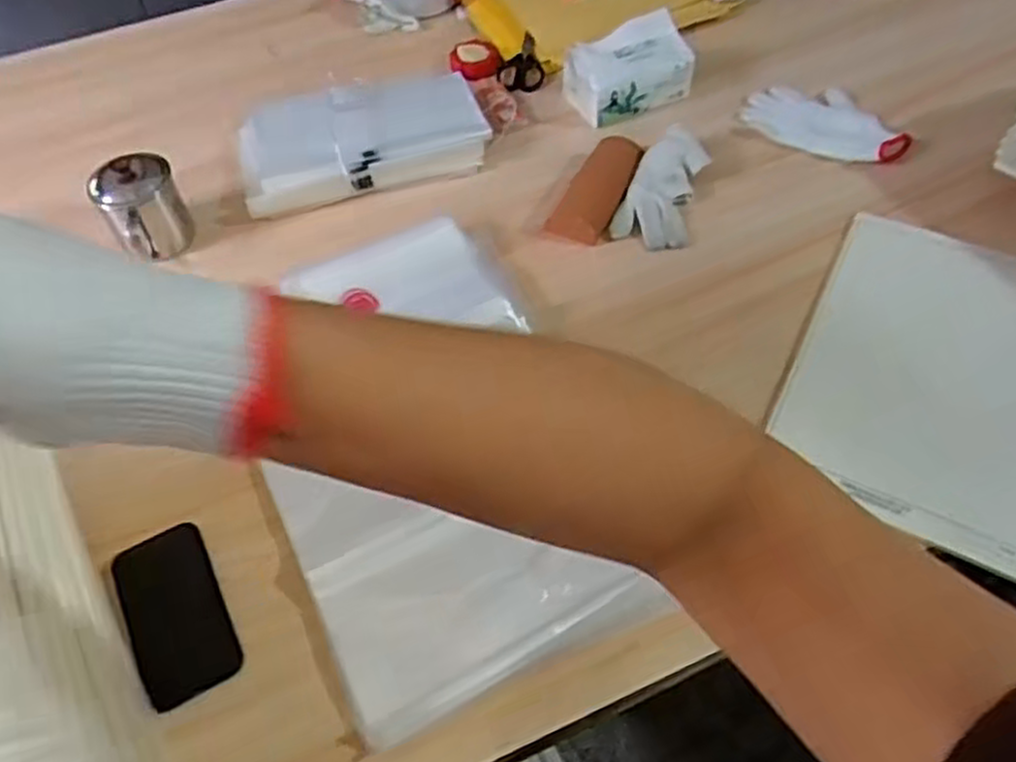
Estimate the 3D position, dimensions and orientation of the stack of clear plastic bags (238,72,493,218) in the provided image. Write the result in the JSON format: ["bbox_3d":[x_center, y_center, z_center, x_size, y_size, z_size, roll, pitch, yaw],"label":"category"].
[{"bbox_3d":[-0.183,-0.311,0.962,0.305,0.063,0.173,-17,55,-9],"label":"stack of clear plastic bags"}]

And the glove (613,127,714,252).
[{"bbox_3d":[0.185,-0.227,0.911,0.083,0.033,0.167,18,71,15],"label":"glove"}]

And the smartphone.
[{"bbox_3d":[-0.282,0.196,0.659,0.077,0.016,0.148,-25,57,-15],"label":"smartphone"}]

